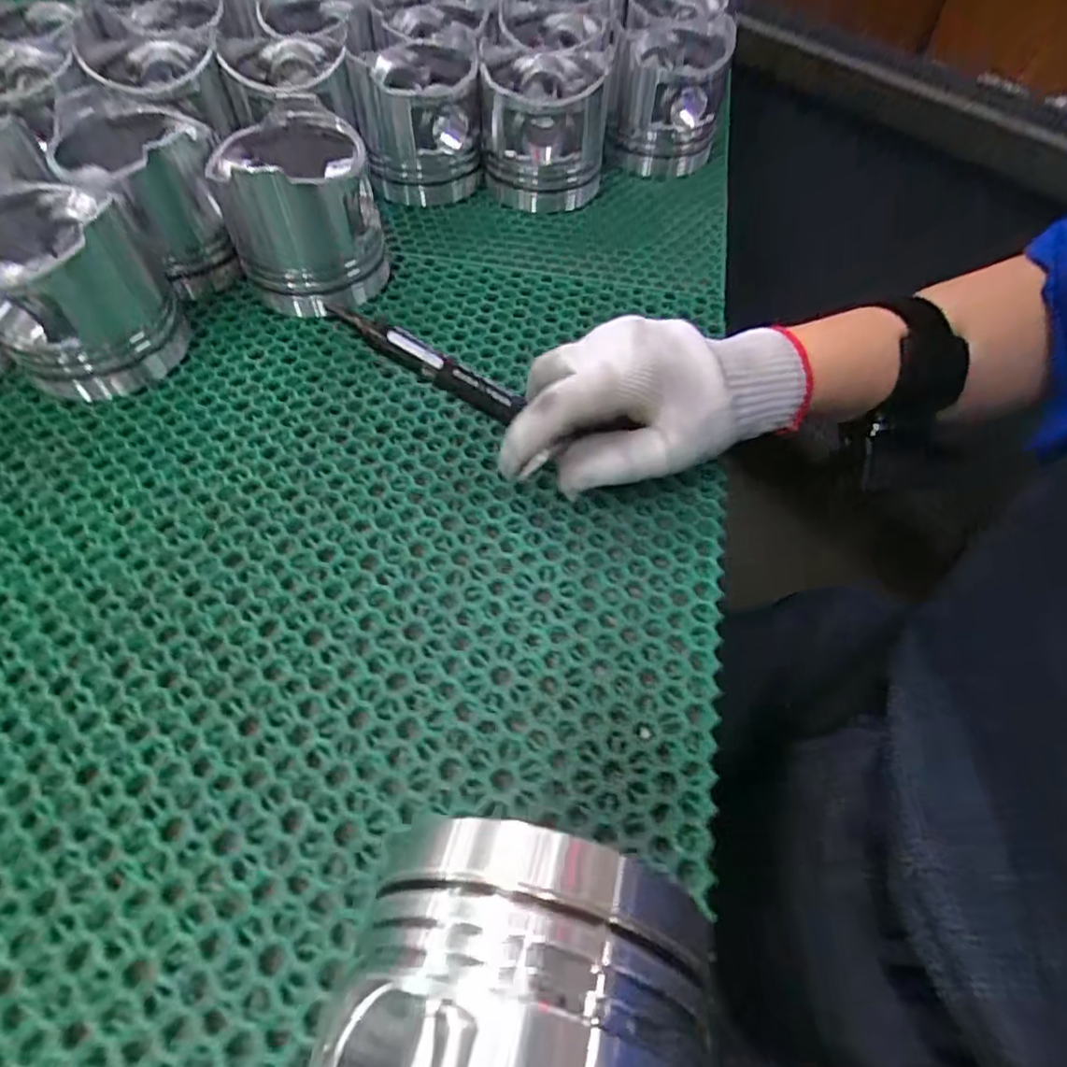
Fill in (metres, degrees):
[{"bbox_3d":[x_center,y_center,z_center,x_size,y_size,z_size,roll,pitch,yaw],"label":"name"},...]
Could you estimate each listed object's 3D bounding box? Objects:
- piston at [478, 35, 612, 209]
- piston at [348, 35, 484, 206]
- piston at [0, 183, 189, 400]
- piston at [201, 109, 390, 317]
[{"bbox_3d":[0.010,-0.322,0.492,0.089,0.089,0.110,4,56,1],"label":"piston"},{"bbox_3d":[-0.089,-0.321,0.485,0.086,0.091,0.092,-8,57,-7],"label":"piston"},{"bbox_3d":[-0.255,-0.136,0.346,0.086,0.086,0.092,-35,64,-22],"label":"piston"},{"bbox_3d":[-0.143,-0.198,0.392,0.089,0.086,0.092,-12,57,-10],"label":"piston"}]

